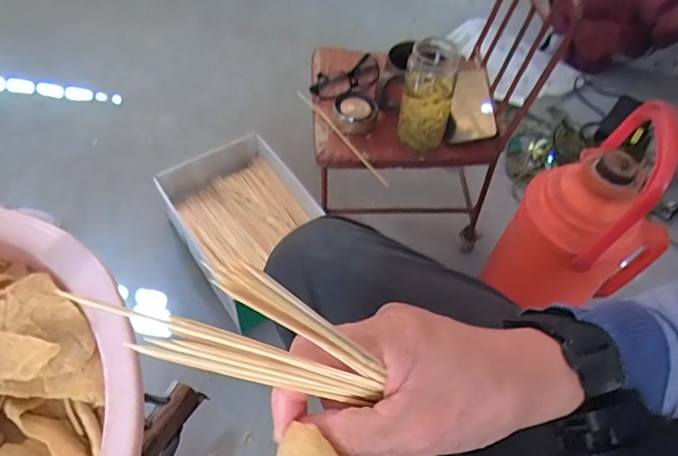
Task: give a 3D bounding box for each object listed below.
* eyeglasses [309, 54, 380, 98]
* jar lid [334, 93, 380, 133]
[{"bbox_3d":[0.011,-0.245,0.816,0.143,0.035,0.044,-35,64,-26],"label":"eyeglasses"},{"bbox_3d":[0.025,-0.174,0.762,0.063,0.029,0.063,3,54,-4],"label":"jar lid"}]

